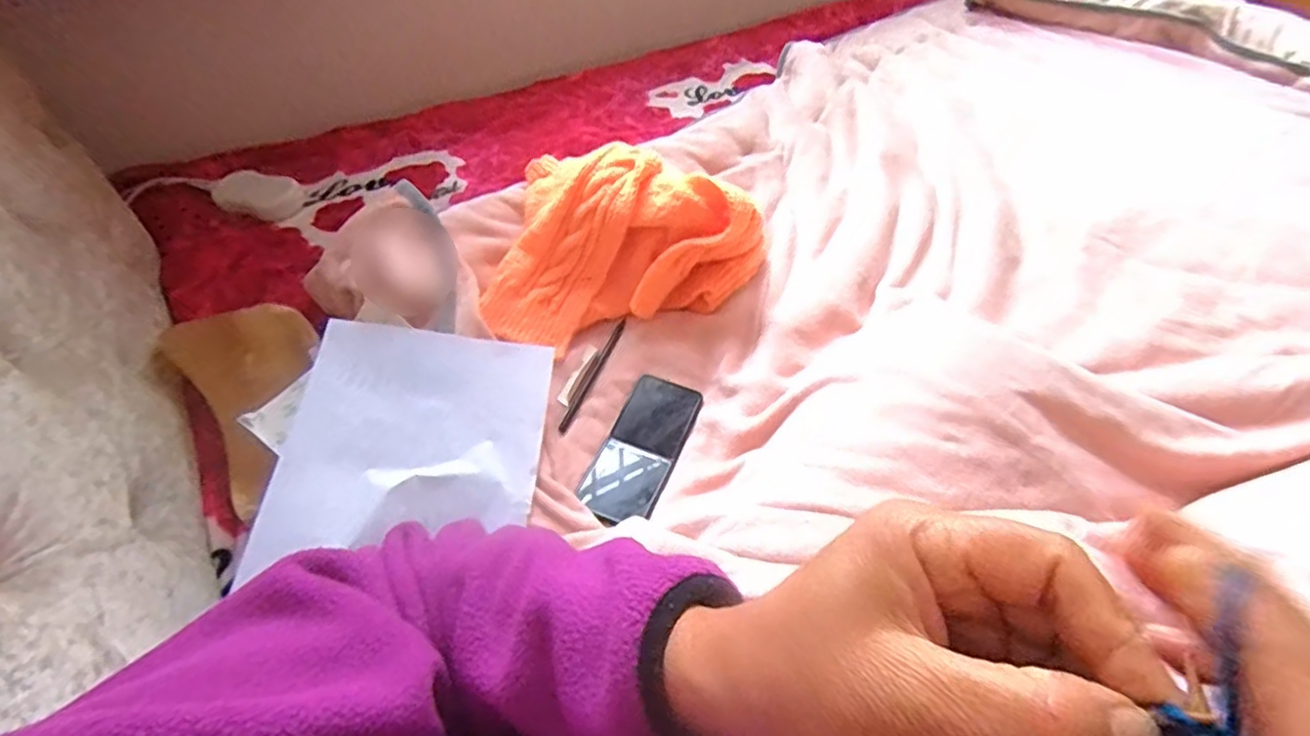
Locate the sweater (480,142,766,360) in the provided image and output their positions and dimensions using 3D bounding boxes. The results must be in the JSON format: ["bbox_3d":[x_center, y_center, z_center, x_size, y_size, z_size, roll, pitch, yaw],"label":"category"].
[{"bbox_3d":[-0.026,-0.151,0.724,0.290,0.142,0.265,3,50,1],"label":"sweater"}]

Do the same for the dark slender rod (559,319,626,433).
[{"bbox_3d":[-0.065,0.005,0.685,0.009,0.009,0.155,17,58,16],"label":"dark slender rod"}]

